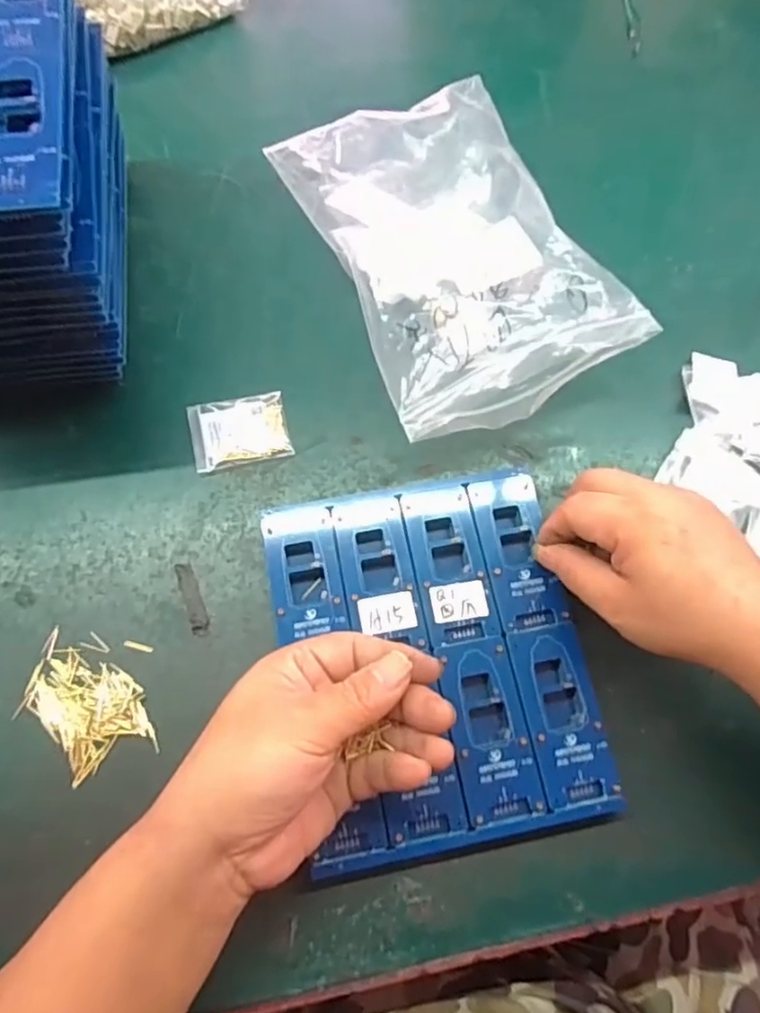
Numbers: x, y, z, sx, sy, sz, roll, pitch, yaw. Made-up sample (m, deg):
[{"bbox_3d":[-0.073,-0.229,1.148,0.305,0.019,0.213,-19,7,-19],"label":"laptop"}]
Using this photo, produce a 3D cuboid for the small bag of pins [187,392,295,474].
[{"bbox_3d":[-0.089,-0.048,0.410,0.059,0.007,0.046,-13,70,-7],"label":"small bag of pins"}]

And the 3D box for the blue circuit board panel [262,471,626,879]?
[{"bbox_3d":[0.029,0.079,0.354,0.158,0.006,0.188,-10,70,-5],"label":"blue circuit board panel"}]

